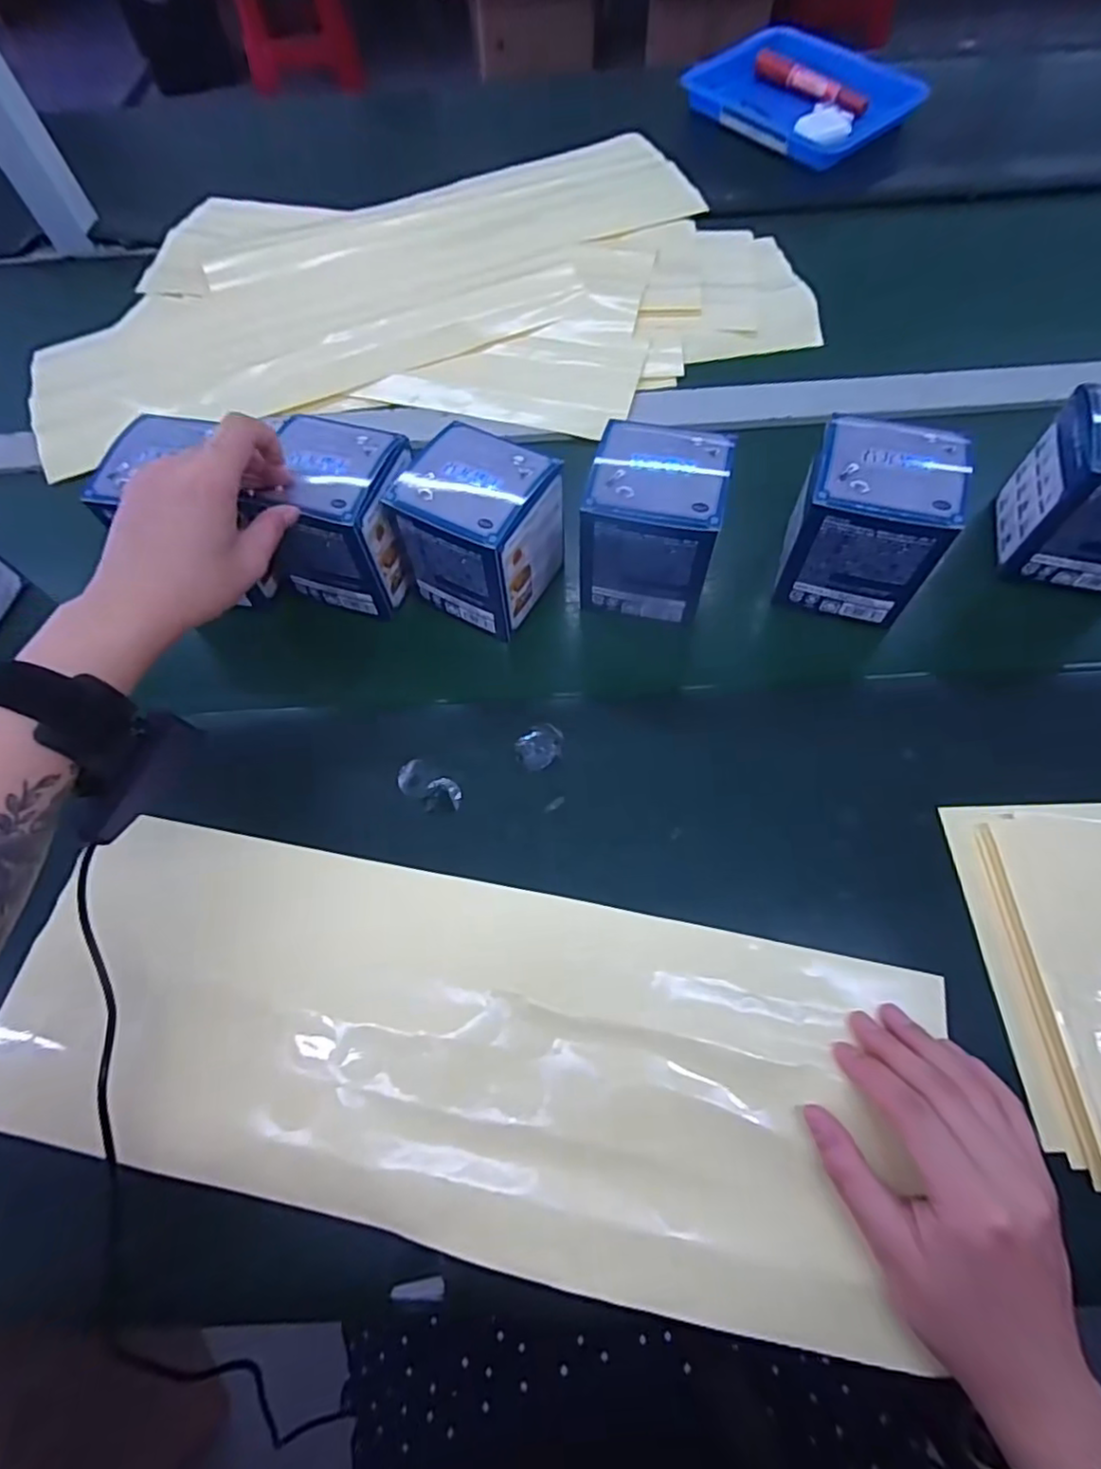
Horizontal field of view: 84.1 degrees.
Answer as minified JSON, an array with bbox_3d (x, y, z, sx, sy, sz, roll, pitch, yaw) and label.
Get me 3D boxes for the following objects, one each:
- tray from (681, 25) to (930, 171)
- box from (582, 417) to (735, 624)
[{"bbox_3d":[0.279,-0.712,0.681,0.199,0.033,0.231,-36,68,-16],"label":"tray"},{"bbox_3d":[0.064,-0.136,0.397,0.084,0.091,0.077,10,64,6],"label":"box"}]

